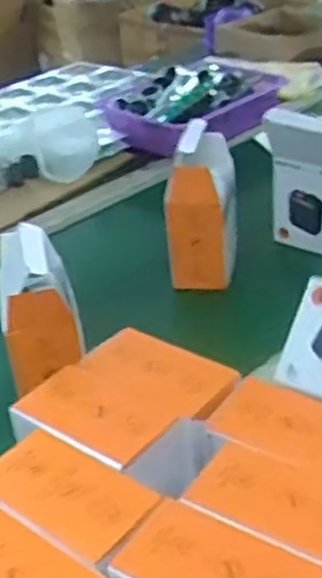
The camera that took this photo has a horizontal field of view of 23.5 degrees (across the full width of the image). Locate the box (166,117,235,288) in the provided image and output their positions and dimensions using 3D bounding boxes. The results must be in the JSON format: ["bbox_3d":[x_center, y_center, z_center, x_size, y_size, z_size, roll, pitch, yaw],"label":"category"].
[{"bbox_3d":[0.048,-0.098,0.883,0.070,0.164,0.106,1,32,7],"label":"box"}]

